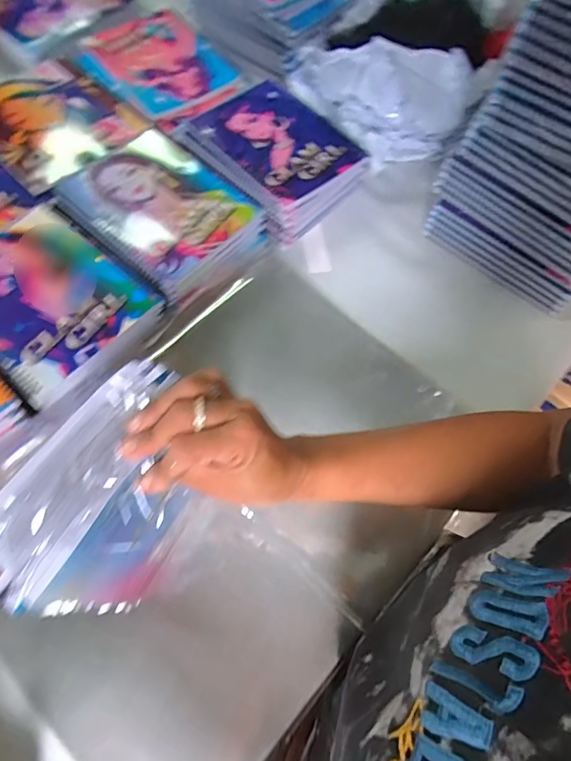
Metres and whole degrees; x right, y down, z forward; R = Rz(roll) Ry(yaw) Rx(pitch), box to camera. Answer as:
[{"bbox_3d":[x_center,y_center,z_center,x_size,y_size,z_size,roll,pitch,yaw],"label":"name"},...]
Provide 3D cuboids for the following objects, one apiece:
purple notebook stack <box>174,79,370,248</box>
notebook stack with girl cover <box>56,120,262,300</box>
[{"bbox_3d":[-0.016,-0.303,0.618,0.164,0.059,0.215,-41,74,-19],"label":"purple notebook stack"},{"bbox_3d":[-0.144,-0.199,0.559,0.209,0.061,0.161,40,69,14],"label":"notebook stack with girl cover"}]

